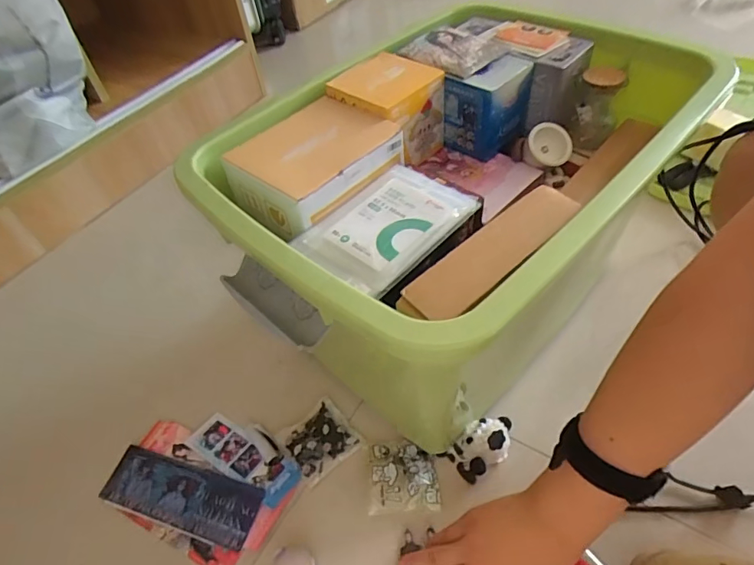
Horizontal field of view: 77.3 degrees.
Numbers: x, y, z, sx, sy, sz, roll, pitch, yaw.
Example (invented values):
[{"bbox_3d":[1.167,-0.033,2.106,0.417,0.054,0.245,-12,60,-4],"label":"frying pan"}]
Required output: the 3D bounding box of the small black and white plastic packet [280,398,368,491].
[{"bbox_3d":[-0.063,0.173,0.520,0.072,0.009,0.070,-35,54,-24],"label":"small black and white plastic packet"}]

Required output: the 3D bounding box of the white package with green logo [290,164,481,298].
[{"bbox_3d":[0.010,-0.052,0.400,0.093,0.015,0.136,32,58,30],"label":"white package with green logo"}]

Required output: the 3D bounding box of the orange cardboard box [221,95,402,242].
[{"bbox_3d":[-0.059,-0.113,0.448,0.117,0.047,0.144,32,58,30],"label":"orange cardboard box"}]

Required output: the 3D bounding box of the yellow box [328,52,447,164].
[{"bbox_3d":[0.012,-0.182,0.513,0.092,0.087,0.091,30,57,29],"label":"yellow box"}]

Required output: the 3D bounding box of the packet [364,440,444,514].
[{"bbox_3d":[0.026,0.196,0.484,0.070,0.016,0.070,-5,48,1],"label":"packet"}]

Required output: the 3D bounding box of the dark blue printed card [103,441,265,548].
[{"bbox_3d":[-0.208,0.221,0.497,0.179,0.010,0.062,12,50,16],"label":"dark blue printed card"}]

